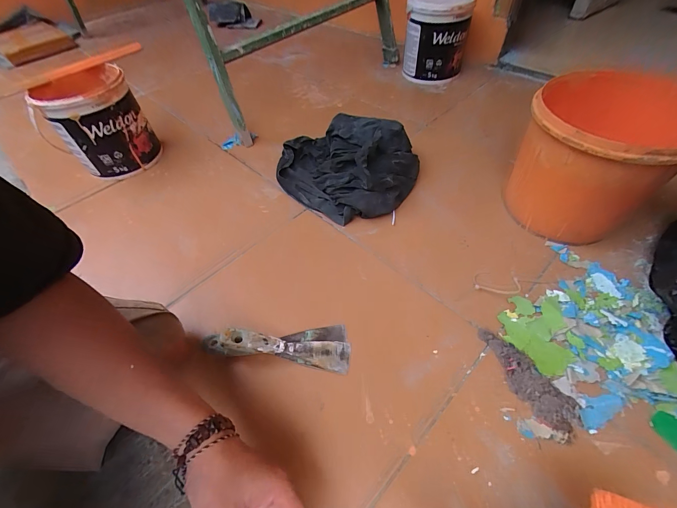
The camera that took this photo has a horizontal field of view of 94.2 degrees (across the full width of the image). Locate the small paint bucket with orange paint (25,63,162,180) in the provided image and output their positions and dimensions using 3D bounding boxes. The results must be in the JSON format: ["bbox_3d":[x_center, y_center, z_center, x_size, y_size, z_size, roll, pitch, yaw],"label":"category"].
[{"bbox_3d":[-0.554,-0.303,0.741,0.181,0.184,0.194,-25,54,-15],"label":"small paint bucket with orange paint"}]

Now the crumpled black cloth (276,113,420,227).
[{"bbox_3d":[0.004,-0.200,0.662,0.308,0.091,0.235,30,59,25],"label":"crumpled black cloth"}]

